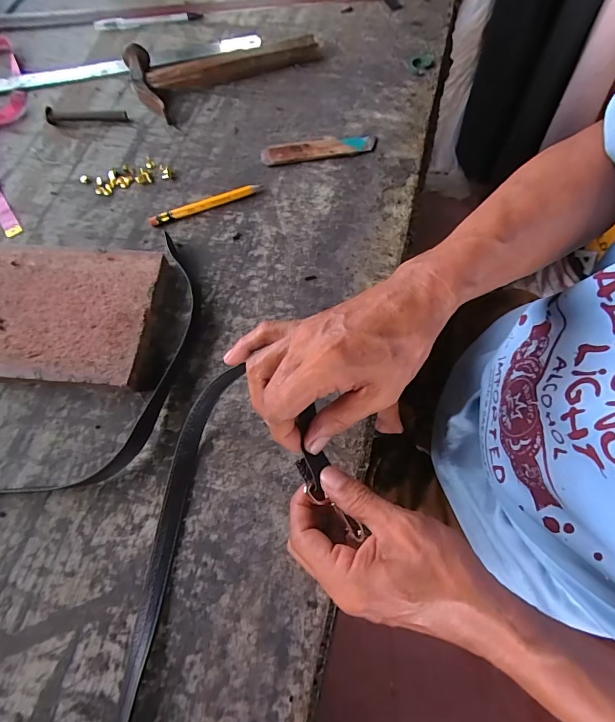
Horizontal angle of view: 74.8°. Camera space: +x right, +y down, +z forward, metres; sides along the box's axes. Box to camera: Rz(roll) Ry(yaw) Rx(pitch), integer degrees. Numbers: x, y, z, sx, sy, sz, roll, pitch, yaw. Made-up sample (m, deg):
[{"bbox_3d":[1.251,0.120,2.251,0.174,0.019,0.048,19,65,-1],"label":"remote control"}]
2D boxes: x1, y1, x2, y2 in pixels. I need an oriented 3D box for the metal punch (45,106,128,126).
[{"bbox_3d":[-0.268,-0.298,0.485,0.094,0.017,0.014,-6,68,-1],"label":"metal punch"}]

